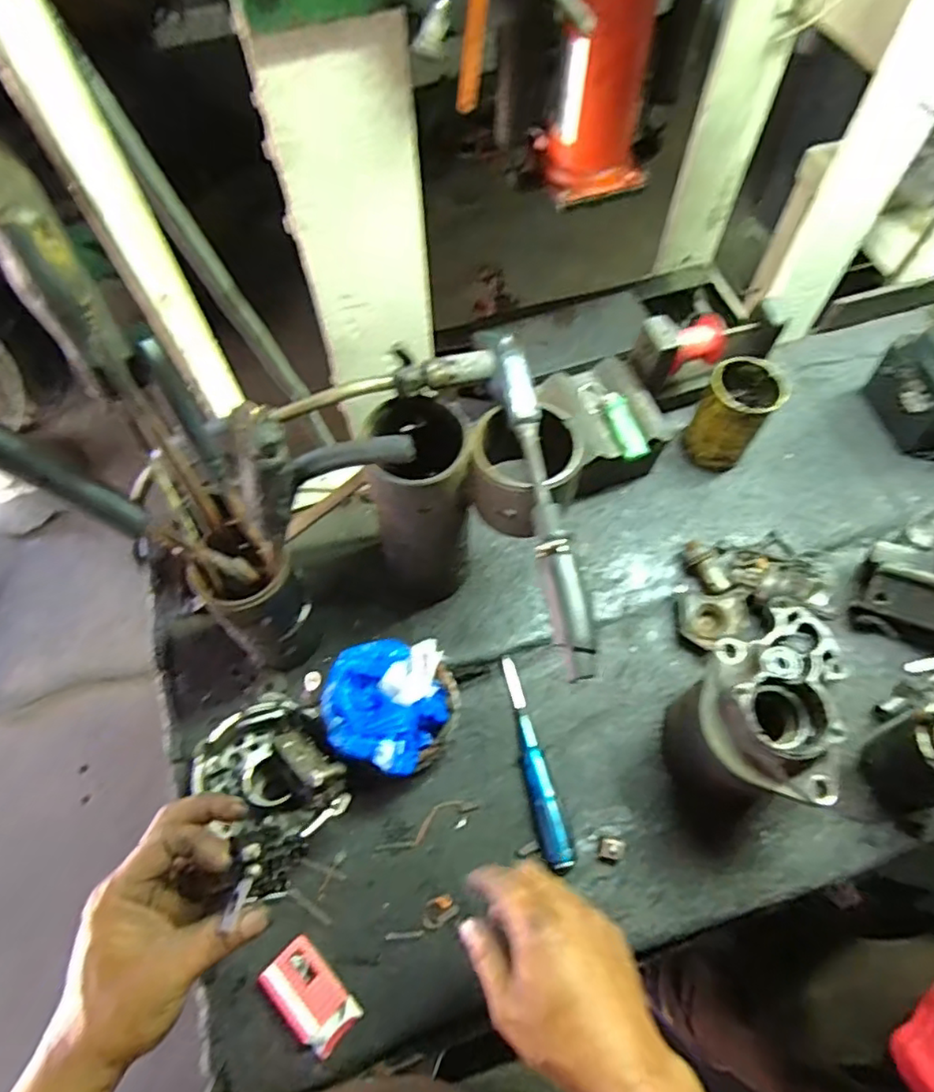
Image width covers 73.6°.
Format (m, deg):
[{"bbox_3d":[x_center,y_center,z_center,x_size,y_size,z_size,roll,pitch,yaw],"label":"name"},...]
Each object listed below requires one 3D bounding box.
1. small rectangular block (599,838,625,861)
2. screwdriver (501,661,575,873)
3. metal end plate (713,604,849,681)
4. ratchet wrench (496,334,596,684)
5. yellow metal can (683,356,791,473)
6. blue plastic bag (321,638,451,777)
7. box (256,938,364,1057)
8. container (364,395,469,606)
[{"bbox_3d":[0.134,0.278,0.572,0.021,0.010,0.018,16,64,9],"label":"small rectangular block"},{"bbox_3d":[0.061,0.204,0.605,0.029,0.023,0.200,-14,63,-6],"label":"screwdriver"},{"bbox_3d":[0.253,0.078,0.506,0.092,0.013,0.056,1,82,24],"label":"metal end plate"},{"bbox_3d":[0.056,-0.043,0.464,0.028,0.029,0.277,-8,63,-3],"label":"ratchet wrench"},{"bbox_3d":[0.302,-0.147,0.711,0.076,0.108,0.078,0,63,1],"label":"yellow metal can"},{"bbox_3d":[-0.073,0.142,0.565,0.105,0.044,0.110,14,64,8],"label":"blue plastic bag"},{"bbox_3d":[-0.130,0.374,0.520,0.080,0.021,0.046,41,70,20],"label":"box"},{"bbox_3d":[-0.037,-0.031,0.587,0.077,0.227,0.090,1,63,2],"label":"container"}]

